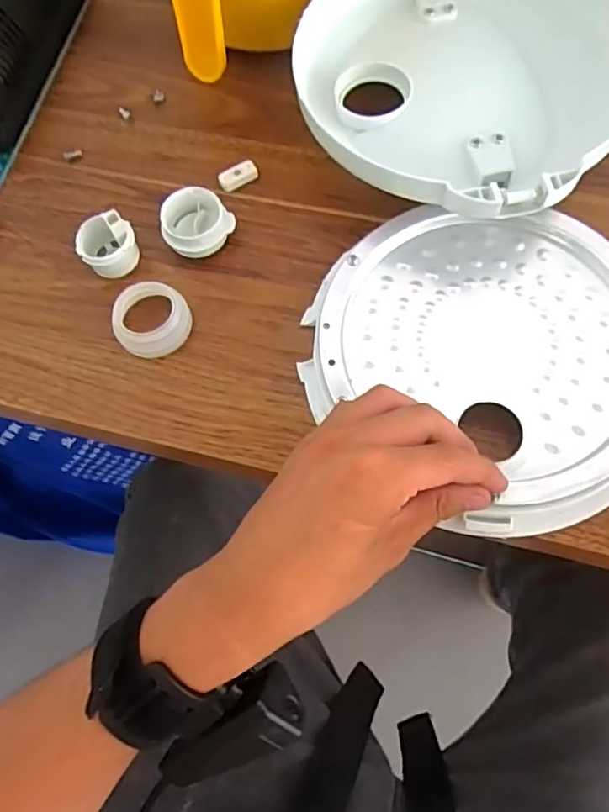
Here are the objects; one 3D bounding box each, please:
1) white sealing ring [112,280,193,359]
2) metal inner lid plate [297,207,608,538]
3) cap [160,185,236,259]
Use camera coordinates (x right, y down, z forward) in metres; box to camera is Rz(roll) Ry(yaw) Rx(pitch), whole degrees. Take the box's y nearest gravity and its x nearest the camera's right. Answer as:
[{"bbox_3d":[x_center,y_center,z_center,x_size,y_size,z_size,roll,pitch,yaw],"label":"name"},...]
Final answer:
[{"bbox_3d":[-0.090,-0.051,0.347,0.039,0.022,0.043,41,75,18],"label":"white sealing ring"},{"bbox_3d":[0.104,-0.033,0.324,0.190,0.021,0.172,42,75,18],"label":"metal inner lid plate"},{"bbox_3d":[-0.069,-0.113,0.368,0.041,0.024,0.037,-42,71,-13],"label":"cap"}]

